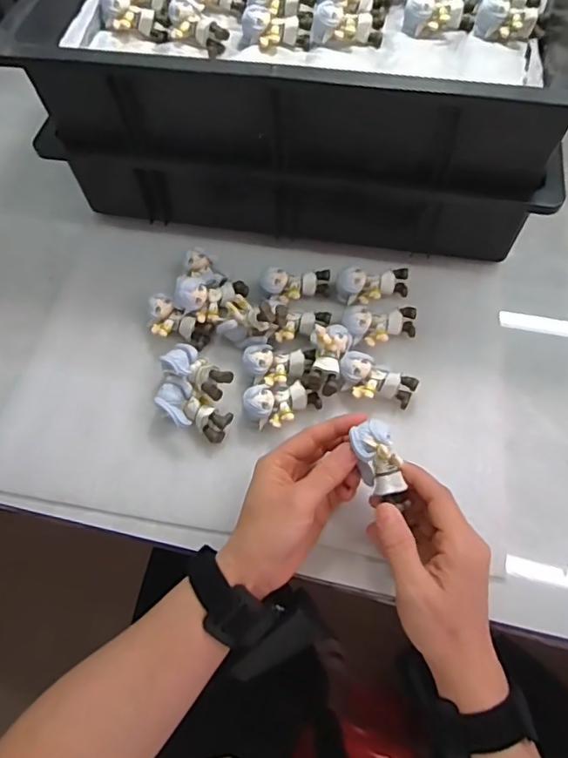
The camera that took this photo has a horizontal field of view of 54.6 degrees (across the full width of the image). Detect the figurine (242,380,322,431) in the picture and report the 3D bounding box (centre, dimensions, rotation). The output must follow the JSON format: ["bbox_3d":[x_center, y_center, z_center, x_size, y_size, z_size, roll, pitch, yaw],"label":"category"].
[{"bbox_3d":[-0.001,0.019,0.440,0.058,0.027,0.033,-24,63,-9],"label":"figurine"}]

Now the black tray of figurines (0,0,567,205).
[{"bbox_3d":[0.029,-0.334,0.490,0.437,0.095,0.323,8,63,8],"label":"black tray of figurines"}]

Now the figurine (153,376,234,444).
[{"bbox_3d":[-0.074,0.027,0.443,0.064,0.027,0.031,32,68,18],"label":"figurine"}]

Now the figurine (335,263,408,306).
[{"bbox_3d":[0.079,-0.083,0.488,0.062,0.022,0.031,-3,62,2],"label":"figurine"}]

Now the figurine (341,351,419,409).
[{"bbox_3d":[0.074,0.004,0.444,0.060,0.024,0.034,21,65,13],"label":"figurine"}]

